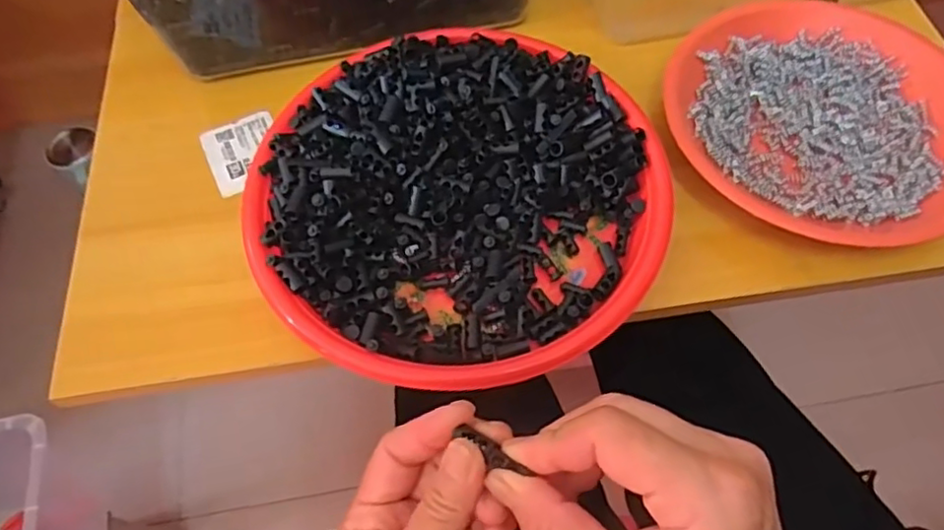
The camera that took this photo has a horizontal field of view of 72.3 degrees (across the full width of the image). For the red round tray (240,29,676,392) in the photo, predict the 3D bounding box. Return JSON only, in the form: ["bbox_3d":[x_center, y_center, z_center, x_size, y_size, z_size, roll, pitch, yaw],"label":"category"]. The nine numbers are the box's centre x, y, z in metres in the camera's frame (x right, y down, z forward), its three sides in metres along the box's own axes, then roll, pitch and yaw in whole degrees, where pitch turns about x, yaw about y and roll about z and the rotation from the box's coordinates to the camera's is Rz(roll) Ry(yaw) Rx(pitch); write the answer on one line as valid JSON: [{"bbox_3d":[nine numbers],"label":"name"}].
[{"bbox_3d":[-0.010,-0.043,0.376,0.229,0.038,0.219,-1,62,1],"label":"red round tray"}]

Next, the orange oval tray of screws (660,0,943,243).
[{"bbox_3d":[0.224,-0.099,0.409,0.190,0.025,0.170,23,65,13],"label":"orange oval tray of screws"}]

